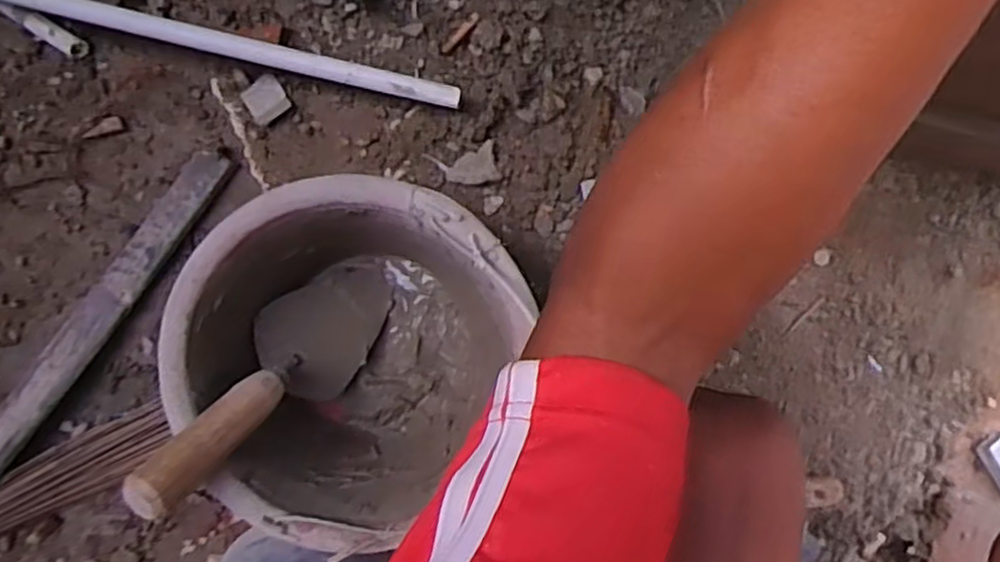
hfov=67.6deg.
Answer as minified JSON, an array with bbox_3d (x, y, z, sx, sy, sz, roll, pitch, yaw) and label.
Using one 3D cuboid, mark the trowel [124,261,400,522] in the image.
[{"bbox_3d":[-0.165,0.072,0.553,0.083,0.274,0.065,45,121,-5],"label":"trowel"}]

